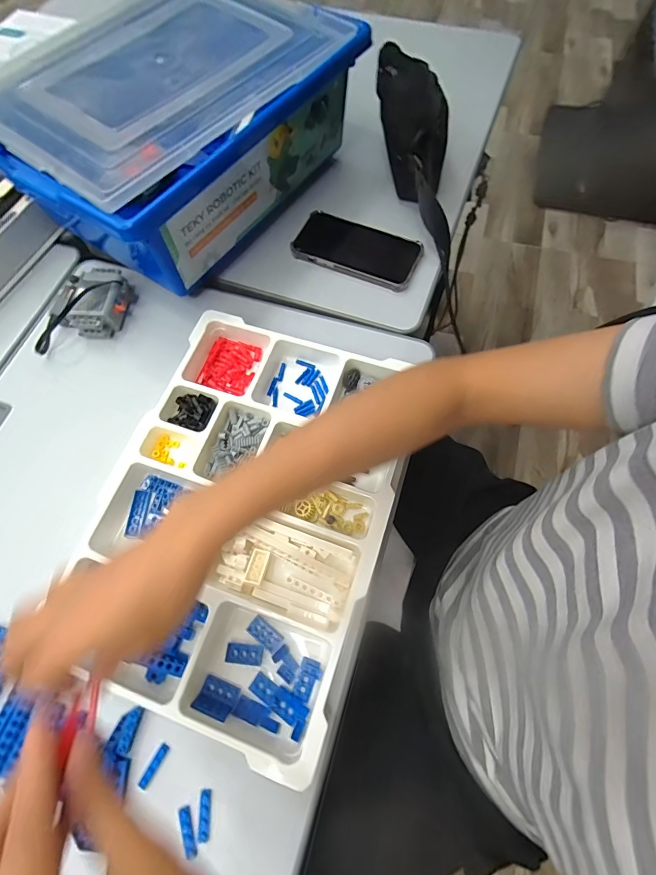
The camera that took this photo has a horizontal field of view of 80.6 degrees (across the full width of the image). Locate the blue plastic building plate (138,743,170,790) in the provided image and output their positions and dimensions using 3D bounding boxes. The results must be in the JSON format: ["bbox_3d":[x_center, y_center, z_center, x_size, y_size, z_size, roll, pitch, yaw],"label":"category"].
[{"bbox_3d":[-0.144,0.271,0.318,0.007,0.004,0.031,26,70,11],"label":"blue plastic building plate"}]

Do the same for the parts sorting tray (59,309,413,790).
[{"bbox_3d":[-0.075,0.057,0.380,0.263,0.034,0.367,18,69,8],"label":"parts sorting tray"}]

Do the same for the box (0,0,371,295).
[{"bbox_3d":[-0.180,-0.385,0.479,0.257,0.133,0.392,36,74,15],"label":"box"}]

